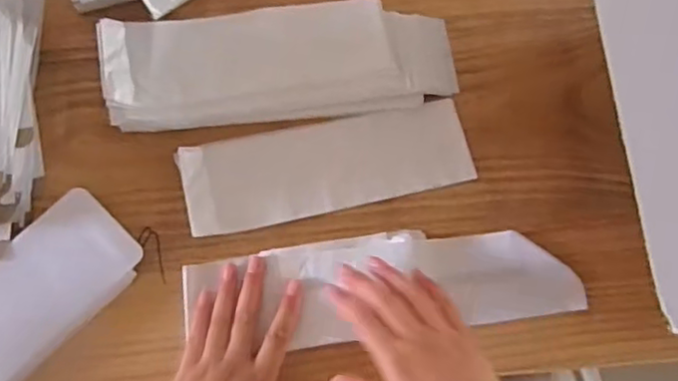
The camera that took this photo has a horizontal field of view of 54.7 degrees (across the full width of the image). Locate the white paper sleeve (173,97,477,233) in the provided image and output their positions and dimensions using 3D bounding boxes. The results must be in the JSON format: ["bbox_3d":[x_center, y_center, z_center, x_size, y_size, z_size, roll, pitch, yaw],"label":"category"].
[{"bbox_3d":[-0.009,-0.023,0.573,0.247,0.011,0.082,-12,76,-6],"label":"white paper sleeve"}]

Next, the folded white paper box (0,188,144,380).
[{"bbox_3d":[-0.249,0.089,0.516,0.089,0.018,0.188,42,75,11],"label":"folded white paper box"}]

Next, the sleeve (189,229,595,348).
[{"bbox_3d":[0.037,0.078,0.533,0.321,0.018,0.088,-1,72,-3],"label":"sleeve"}]

